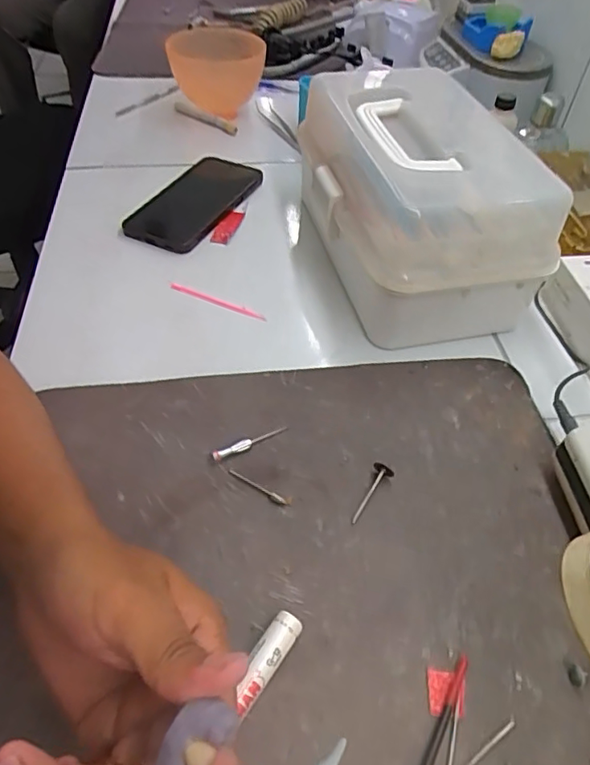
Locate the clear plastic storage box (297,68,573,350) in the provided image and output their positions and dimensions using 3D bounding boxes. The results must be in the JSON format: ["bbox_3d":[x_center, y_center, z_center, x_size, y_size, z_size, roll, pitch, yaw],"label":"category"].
[{"bbox_3d":[0.097,-0.161,0.477,0.152,0.128,0.249,-10,50,-10],"label":"clear plastic storage box"}]

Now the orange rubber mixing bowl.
[{"bbox_3d":[-0.104,-0.399,0.702,0.117,0.103,0.130,-9,51,-11],"label":"orange rubber mixing bowl"}]

